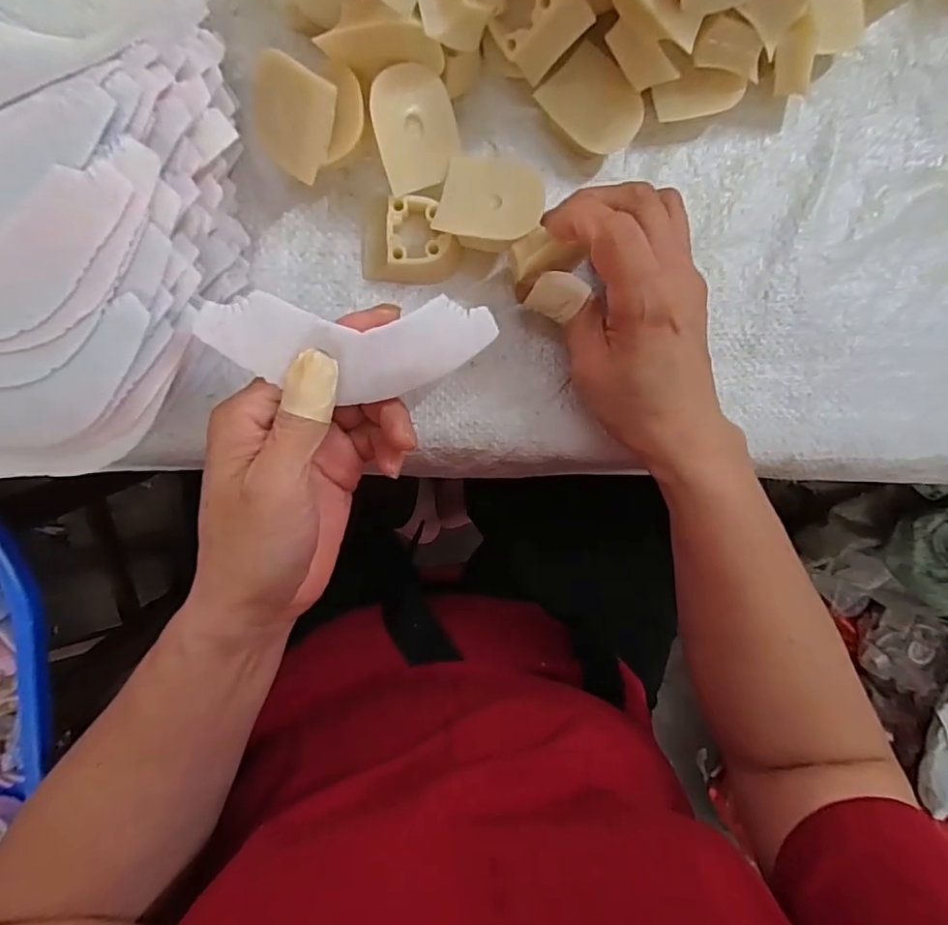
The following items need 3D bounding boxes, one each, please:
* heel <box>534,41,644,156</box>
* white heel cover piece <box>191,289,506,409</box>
[{"bbox_3d":[0.056,-0.169,0.270,0.045,0.015,0.036,44,89,-10],"label":"heel"},{"bbox_3d":[-0.045,-0.044,0.223,0.110,0.015,0.038,-2,96,-20],"label":"white heel cover piece"}]

